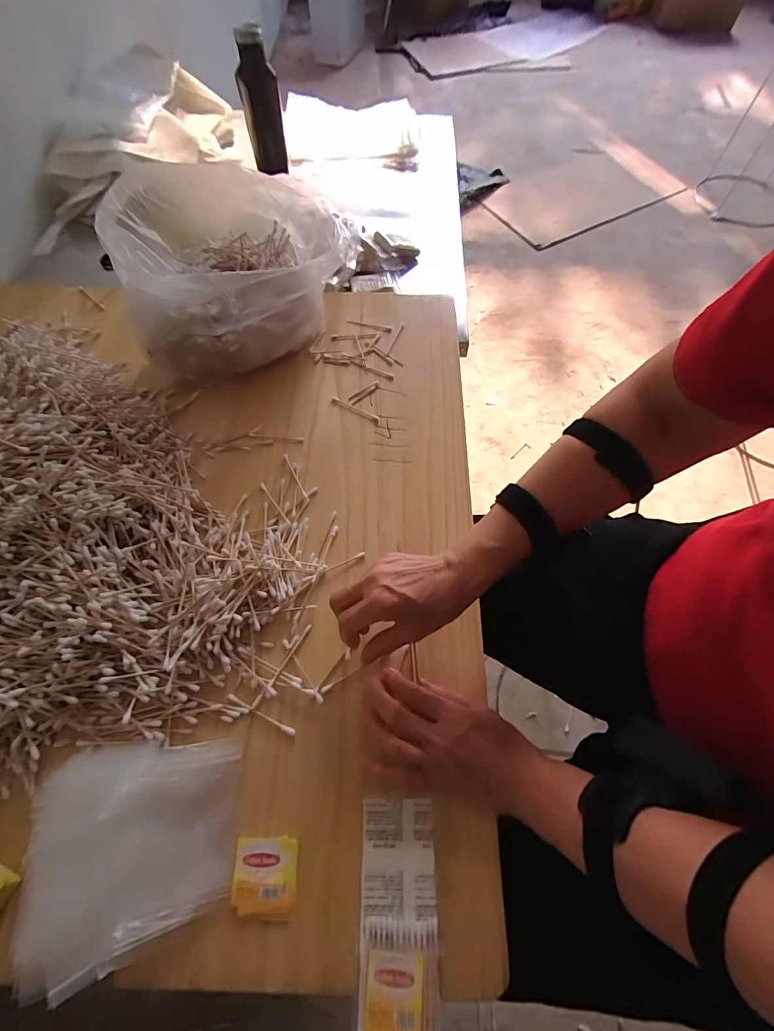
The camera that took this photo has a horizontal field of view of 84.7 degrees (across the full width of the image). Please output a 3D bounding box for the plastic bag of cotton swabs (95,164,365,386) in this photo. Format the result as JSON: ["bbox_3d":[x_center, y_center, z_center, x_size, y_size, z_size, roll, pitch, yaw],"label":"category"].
[{"bbox_3d":[-0.180,-0.285,0.530,0.242,0.188,0.186,-6,64,-5],"label":"plastic bag of cotton swabs"}]

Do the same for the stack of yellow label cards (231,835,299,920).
[{"bbox_3d":[-0.096,0.285,0.334,0.048,0.004,0.050,-2,63,-3],"label":"stack of yellow label cards"}]

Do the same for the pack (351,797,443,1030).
[{"bbox_3d":[0.008,0.320,0.314,0.060,0.015,0.182,3,59,-1],"label":"pack"}]

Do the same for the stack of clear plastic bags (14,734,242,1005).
[{"bbox_3d":[-0.197,0.257,0.325,0.144,0.037,0.143,-3,63,-4],"label":"stack of clear plastic bags"}]

